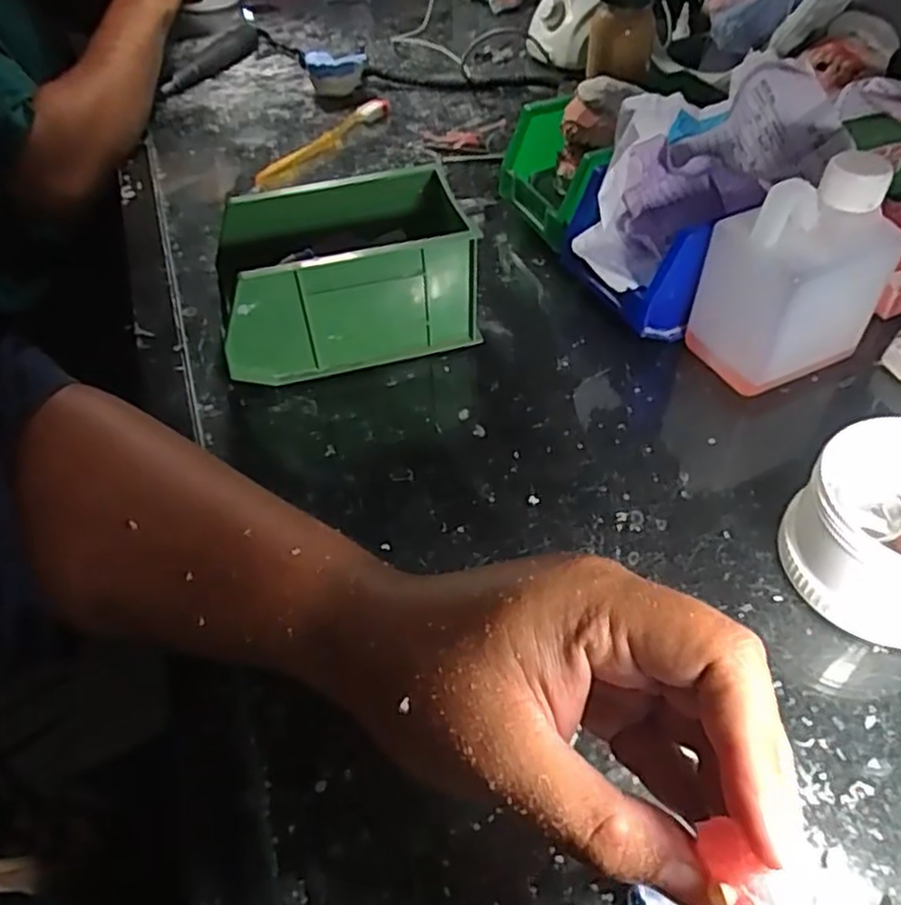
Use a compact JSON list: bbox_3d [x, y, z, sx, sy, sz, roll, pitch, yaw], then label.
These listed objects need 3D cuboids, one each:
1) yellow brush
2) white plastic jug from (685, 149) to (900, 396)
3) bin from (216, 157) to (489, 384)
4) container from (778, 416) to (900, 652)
[{"bbox_3d":[-0.122,-0.315,0.712,0.023,0.016,0.196,24,54,23],"label":"yellow brush"},{"bbox_3d":[0.206,-0.106,0.430,0.088,0.125,0.069,-19,50,-13],"label":"white plastic jug"},{"bbox_3d":[-0.074,-0.118,0.484,0.163,0.086,0.099,-14,49,-9],"label":"bin"},{"bbox_3d":[0.223,0.035,0.347,0.092,0.060,0.106,34,59,29],"label":"container"}]

